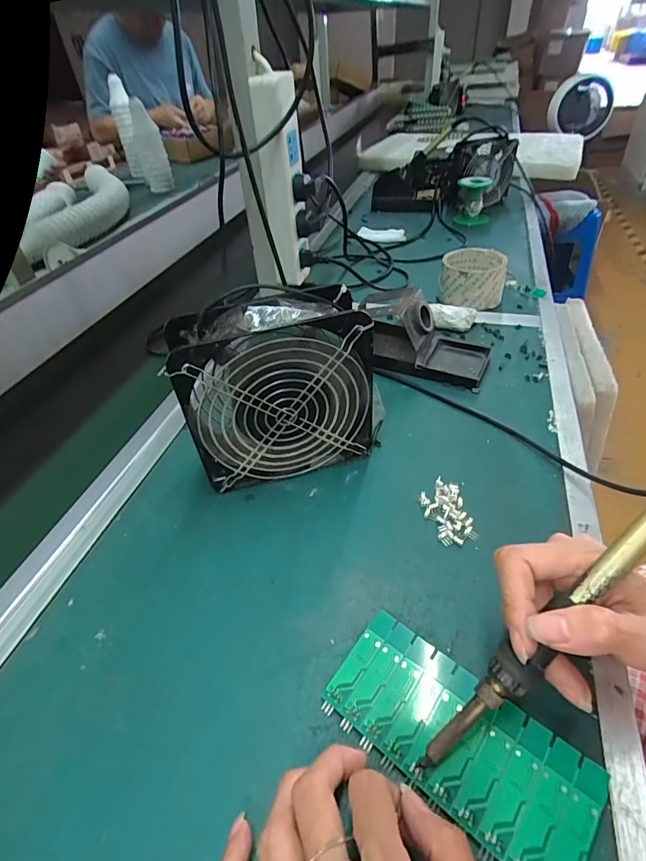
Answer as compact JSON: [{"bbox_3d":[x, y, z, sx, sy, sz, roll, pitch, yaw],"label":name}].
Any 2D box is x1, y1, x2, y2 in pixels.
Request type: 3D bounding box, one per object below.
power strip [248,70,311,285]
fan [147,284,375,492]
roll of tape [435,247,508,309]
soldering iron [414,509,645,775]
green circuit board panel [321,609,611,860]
[{"bbox_3d":[-0.050,-0.297,0.527,0.056,0.214,0.051,-5,43,0],"label":"power strip"},{"bbox_3d":[-0.036,-0.031,0.361,0.157,0.155,0.059,-13,43,-9],"label":"fan"},{"bbox_3d":[0.206,-0.208,0.596,0.083,0.057,0.083,9,45,15],"label":"roll of tape"},{"bbox_3d":[0.116,0.092,0.209,0.213,0.014,0.017,-51,50,7],"label":"soldering iron"},{"bbox_3d":[0.072,0.166,0.236,0.137,0.008,0.062,27,52,31],"label":"green circuit board panel"}]

